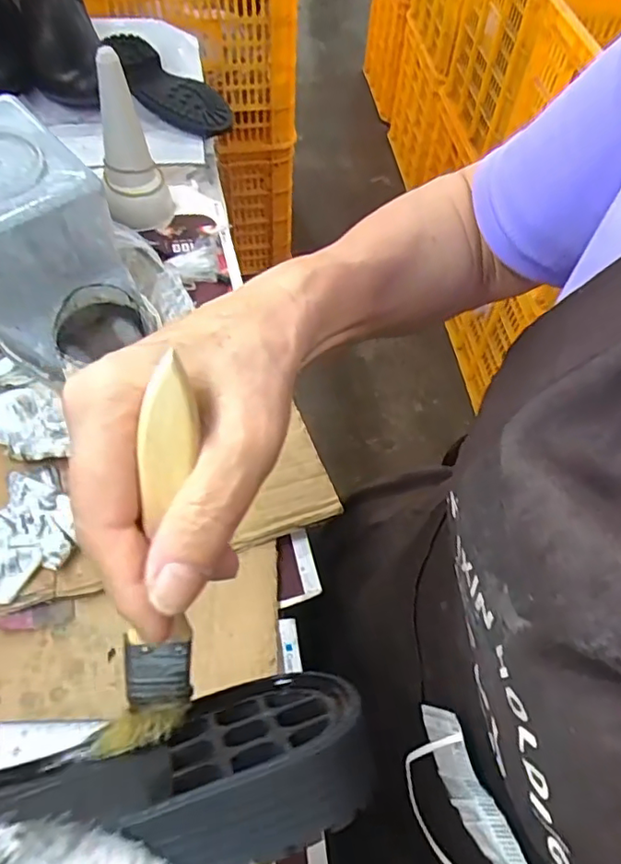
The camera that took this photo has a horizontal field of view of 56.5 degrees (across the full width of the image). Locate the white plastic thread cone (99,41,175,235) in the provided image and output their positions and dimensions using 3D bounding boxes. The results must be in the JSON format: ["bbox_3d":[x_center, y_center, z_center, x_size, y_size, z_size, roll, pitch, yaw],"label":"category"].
[{"bbox_3d":[-0.163,-0.252,0.510,0.062,0.138,0.049,-11,59,-10],"label":"white plastic thread cone"}]

